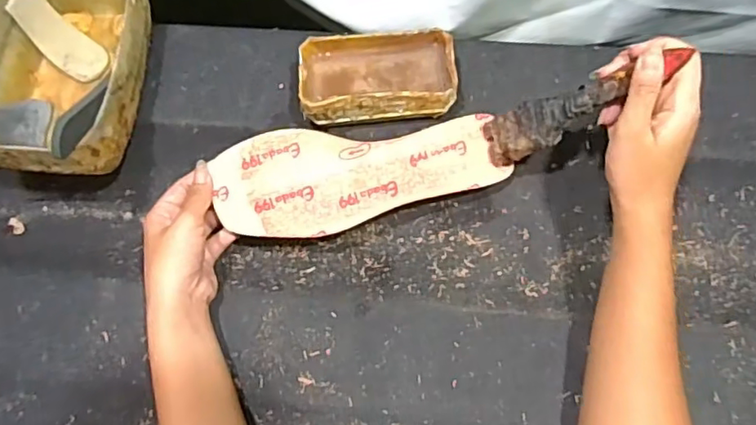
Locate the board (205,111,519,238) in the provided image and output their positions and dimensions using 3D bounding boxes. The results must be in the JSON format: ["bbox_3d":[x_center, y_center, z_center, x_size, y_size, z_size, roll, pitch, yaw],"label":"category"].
[{"bbox_3d":[-0.014,-0.031,0.470,0.223,0.007,0.083,-9,81,-5],"label":"board"}]

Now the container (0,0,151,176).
[{"bbox_3d":[-0.262,-0.125,0.484,0.126,0.087,0.191,2,71,5],"label":"container"}]

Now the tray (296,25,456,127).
[{"bbox_3d":[0.000,-0.114,0.495,0.130,0.043,0.077,-8,71,1],"label":"tray"}]

